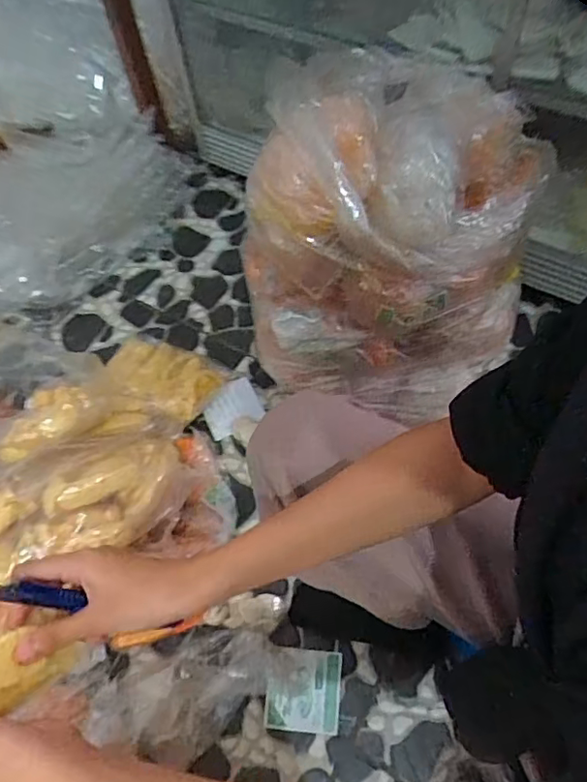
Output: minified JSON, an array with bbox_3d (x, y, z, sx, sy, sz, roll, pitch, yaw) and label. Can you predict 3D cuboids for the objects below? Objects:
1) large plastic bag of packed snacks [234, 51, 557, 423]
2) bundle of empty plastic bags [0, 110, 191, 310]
[{"bbox_3d":[0.103,-0.153,0.663,0.296,0.353,0.205,25,64,19],"label":"large plastic bag of packed snacks"},{"bbox_3d":[-0.460,-0.348,1.101,0.503,0.171,0.267,-41,64,-18],"label":"bundle of empty plastic bags"}]

